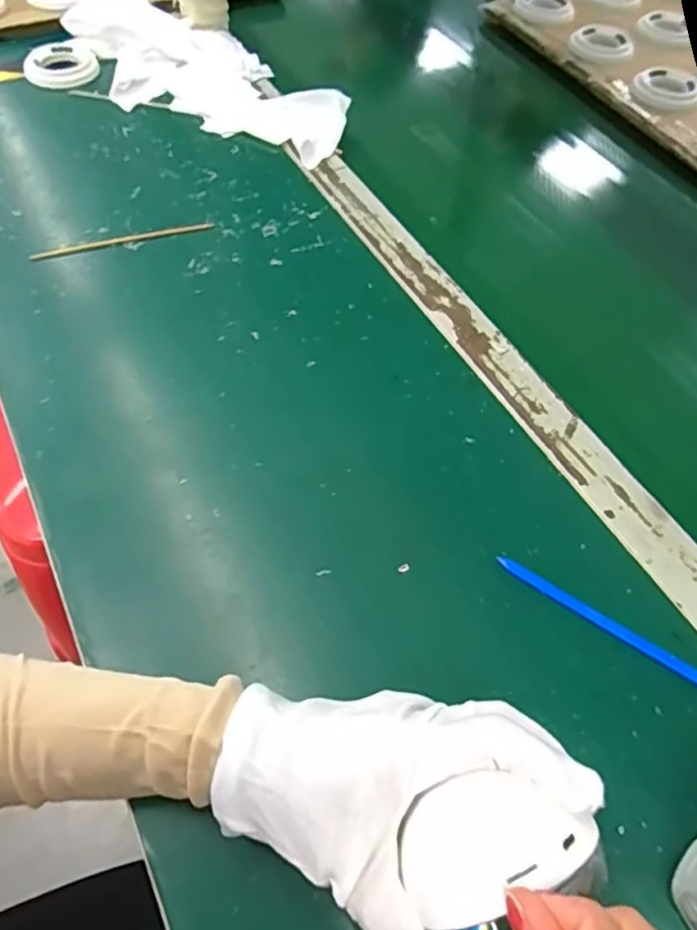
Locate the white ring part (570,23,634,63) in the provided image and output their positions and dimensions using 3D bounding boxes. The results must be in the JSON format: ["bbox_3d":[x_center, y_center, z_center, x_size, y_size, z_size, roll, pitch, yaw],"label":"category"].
[{"bbox_3d":[0.297,-0.496,0.745,0.071,0.012,0.074,13,55,6],"label":"white ring part"}]

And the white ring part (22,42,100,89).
[{"bbox_3d":[-0.300,-0.417,0.662,0.070,0.013,0.073,-16,58,-14],"label":"white ring part"}]

